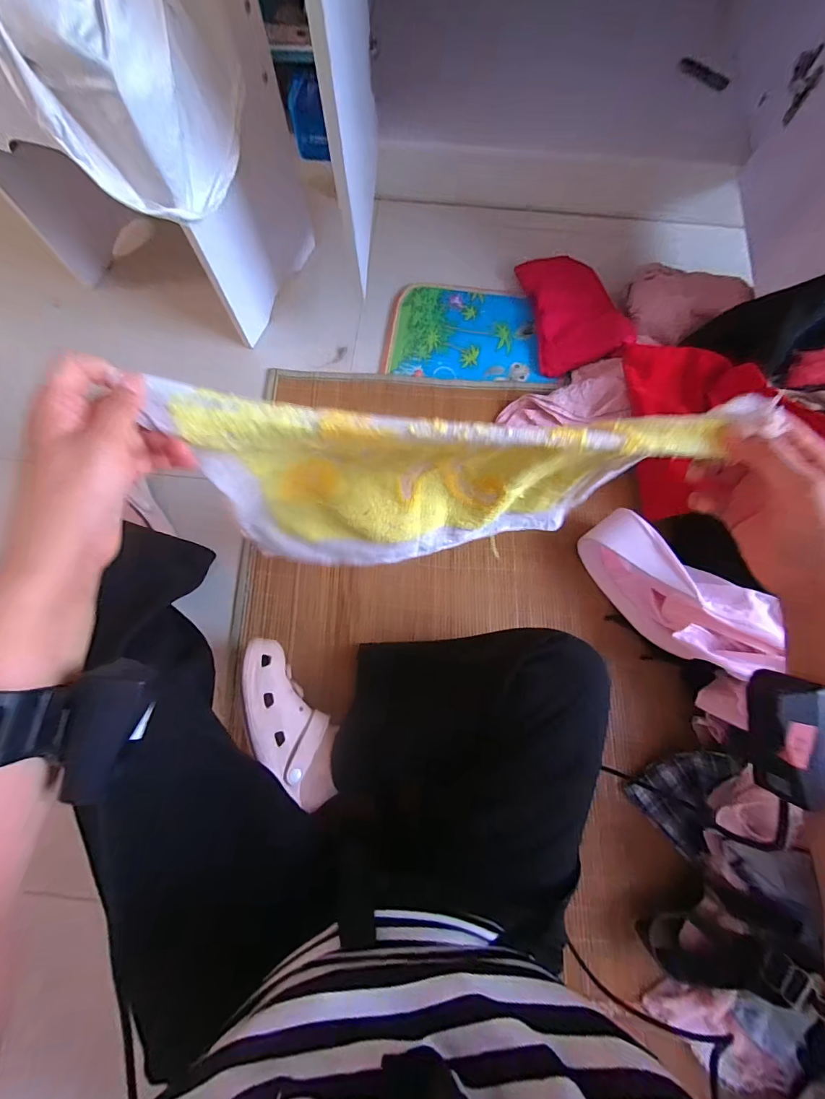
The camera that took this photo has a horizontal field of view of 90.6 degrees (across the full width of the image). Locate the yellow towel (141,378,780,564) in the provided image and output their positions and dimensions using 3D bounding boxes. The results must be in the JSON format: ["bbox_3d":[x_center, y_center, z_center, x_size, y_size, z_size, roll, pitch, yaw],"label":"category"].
[{"bbox_3d":[0.023,-0.059,0.401,0.372,0.310,0.074,-2,76,0],"label":"yellow towel"}]

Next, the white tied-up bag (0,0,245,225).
[{"bbox_3d":[-0.318,-0.528,0.440,0.178,0.201,0.205,28,78,7],"label":"white tied-up bag"}]

